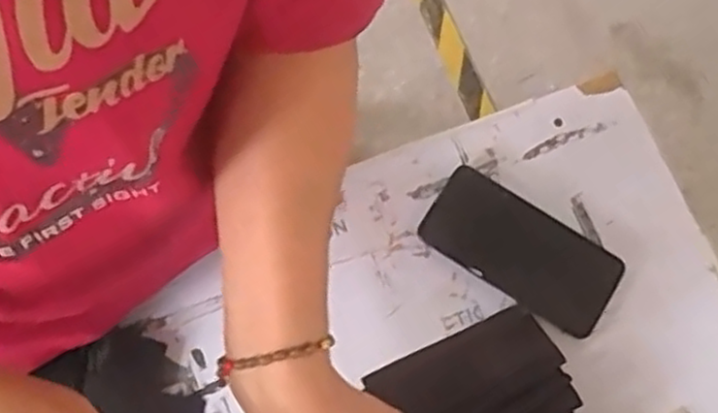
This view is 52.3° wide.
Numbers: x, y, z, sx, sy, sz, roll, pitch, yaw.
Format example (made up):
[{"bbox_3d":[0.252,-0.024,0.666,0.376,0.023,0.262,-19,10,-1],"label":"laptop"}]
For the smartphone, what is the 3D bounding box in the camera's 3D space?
[{"bbox_3d":[0.136,0.037,0.619,0.163,0.014,0.080,33,77,10],"label":"smartphone"}]

